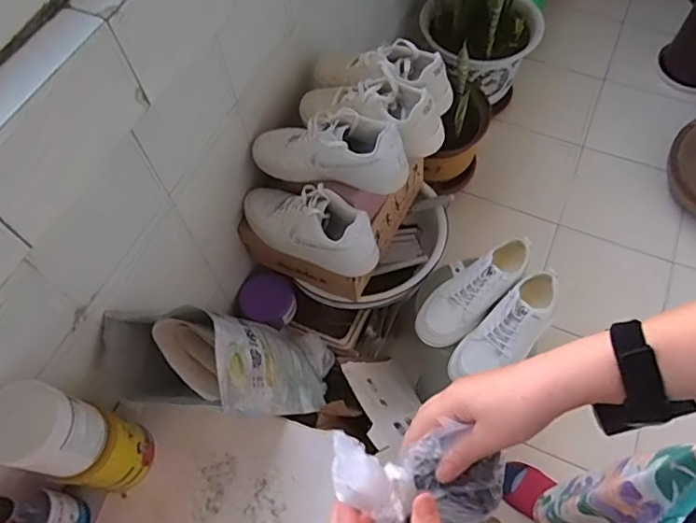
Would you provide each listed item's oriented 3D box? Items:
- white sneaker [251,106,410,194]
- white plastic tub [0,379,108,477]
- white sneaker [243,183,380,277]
[{"bbox_3d":[-0.033,-0.190,0.913,0.261,0.113,0.092,8,60,23],"label":"white sneaker"},{"bbox_3d":[-0.352,0.196,0.627,0.089,0.128,0.086,-1,61,1],"label":"white plastic tub"},{"bbox_3d":[-0.080,-0.069,0.962,0.266,0.114,0.095,22,63,29],"label":"white sneaker"}]

